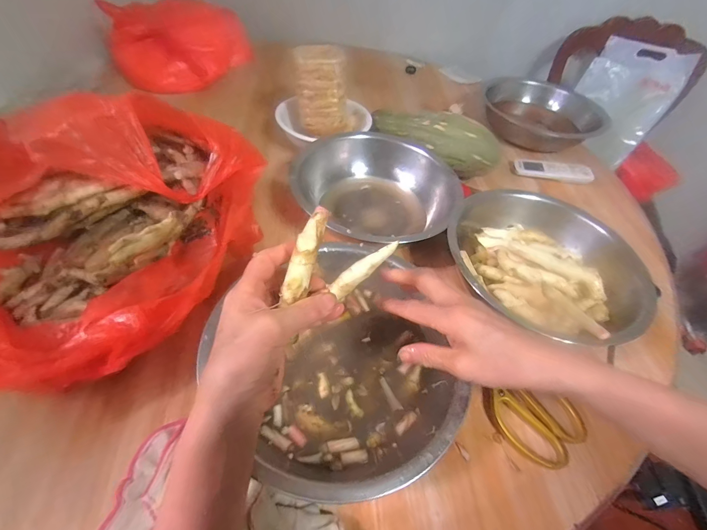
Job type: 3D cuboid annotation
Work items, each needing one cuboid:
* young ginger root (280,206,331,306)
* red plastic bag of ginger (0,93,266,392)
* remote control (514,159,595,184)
[{"bbox_3d":[-0.041,-0.011,0.287,0.018,0.019,0.088,15,71,6],"label":"young ginger root"},{"bbox_3d":[-0.301,-0.026,0.371,0.356,0.186,0.282,-8,53,-12],"label":"red plastic bag of ginger"},{"bbox_3d":[0.436,-0.205,0.725,0.157,0.025,0.051,13,51,4],"label":"remote control"}]

